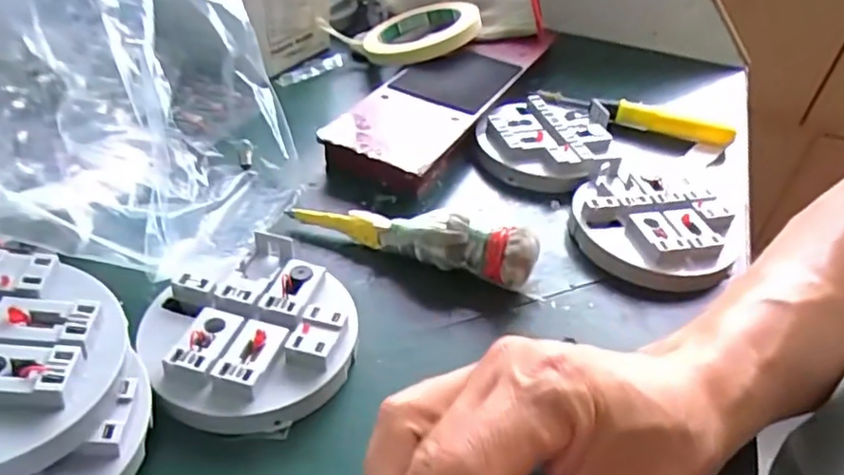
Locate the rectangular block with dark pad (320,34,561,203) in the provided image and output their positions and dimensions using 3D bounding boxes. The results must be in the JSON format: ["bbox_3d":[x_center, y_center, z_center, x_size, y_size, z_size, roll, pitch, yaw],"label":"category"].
[{"bbox_3d":[0.023,-0.118,0.517,0.088,0.033,0.293,22,42,19],"label":"rectangular block with dark pad"}]

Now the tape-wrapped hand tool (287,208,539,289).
[{"bbox_3d":[-0.006,-0.006,0.366,0.147,0.032,0.024,18,41,15],"label":"tape-wrapped hand tool"}]

